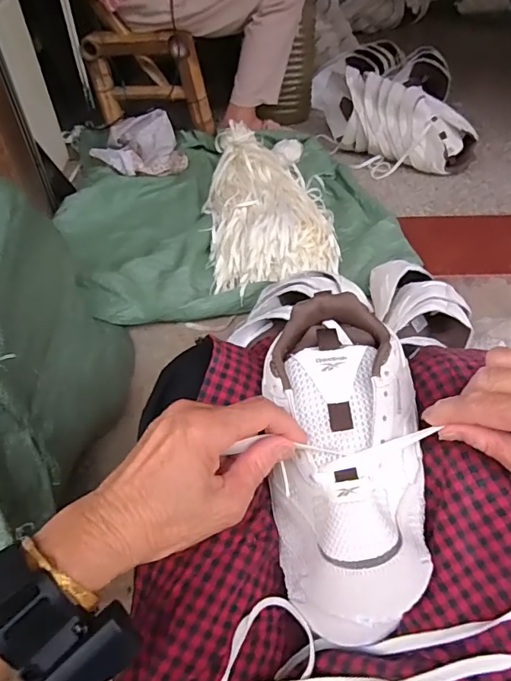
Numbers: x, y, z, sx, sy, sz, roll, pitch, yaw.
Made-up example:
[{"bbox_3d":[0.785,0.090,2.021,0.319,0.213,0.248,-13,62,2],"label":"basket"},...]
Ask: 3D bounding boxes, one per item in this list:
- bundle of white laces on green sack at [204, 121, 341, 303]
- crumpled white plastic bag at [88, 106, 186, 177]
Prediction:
[{"bbox_3d":[0.031,-0.327,1.116,0.279,0.077,0.528,-2,47,1],"label":"bundle of white laces on green sack"},{"bbox_3d":[-0.315,-0.507,1.288,0.210,0.103,0.191,-25,51,-19],"label":"crumpled white plastic bag"}]

